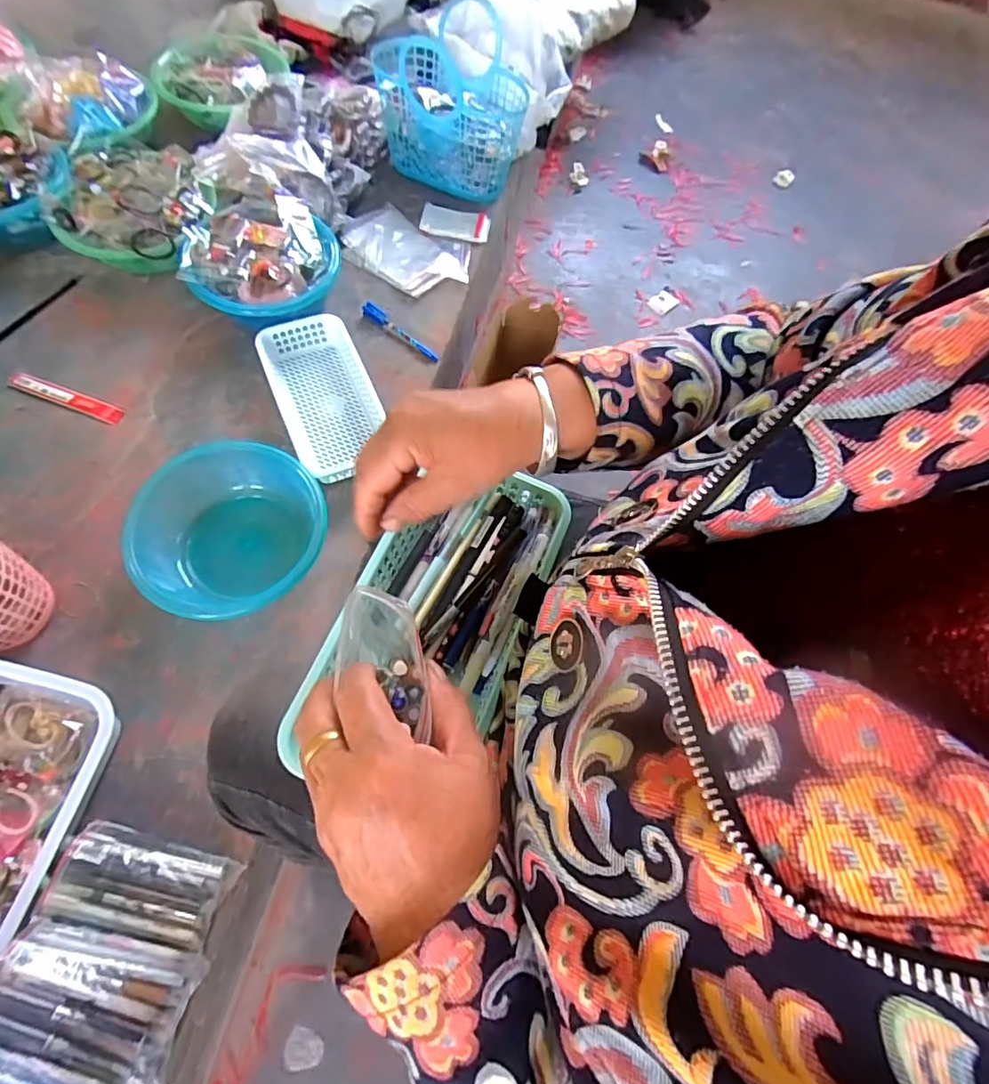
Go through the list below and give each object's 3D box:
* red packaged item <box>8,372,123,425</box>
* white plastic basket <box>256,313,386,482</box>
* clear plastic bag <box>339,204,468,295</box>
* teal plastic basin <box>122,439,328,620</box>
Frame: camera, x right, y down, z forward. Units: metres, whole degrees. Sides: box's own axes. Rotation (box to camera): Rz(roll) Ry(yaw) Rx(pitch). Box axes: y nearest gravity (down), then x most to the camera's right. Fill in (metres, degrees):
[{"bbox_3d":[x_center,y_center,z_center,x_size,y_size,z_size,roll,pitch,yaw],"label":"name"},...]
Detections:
[{"bbox_3d":[-0.616,-0.207,0.745,0.181,0.008,0.027,19,66,5],"label":"red packaged item"},{"bbox_3d":[-0.248,-0.216,0.762,0.136,0.046,0.259,-22,69,-12],"label":"white plastic basket"},{"bbox_3d":[-0.154,-0.516,0.913,0.217,0.019,0.153,26,67,8],"label":"clear plastic bag"},{"bbox_3d":[-0.321,-0.012,0.644,0.193,0.091,0.224,42,71,15],"label":"teal plastic basin"}]

